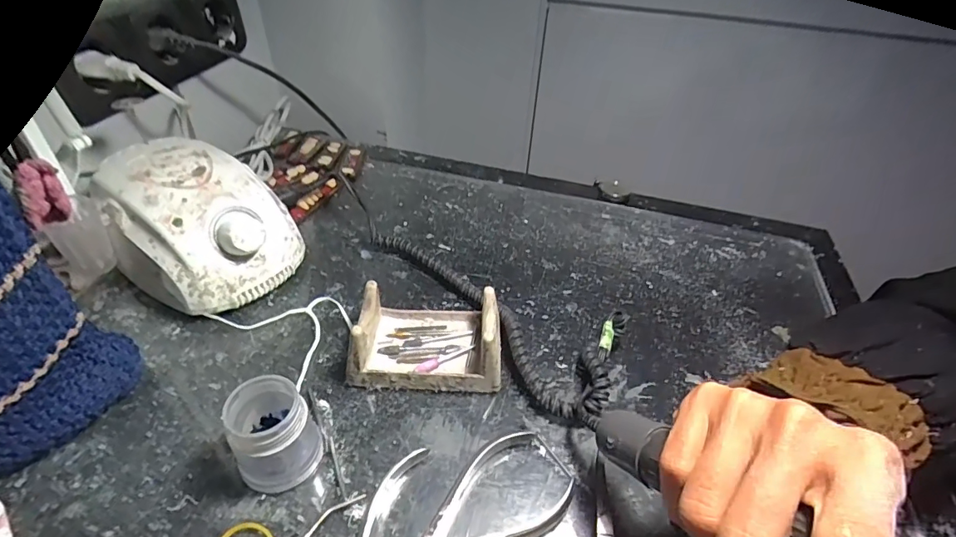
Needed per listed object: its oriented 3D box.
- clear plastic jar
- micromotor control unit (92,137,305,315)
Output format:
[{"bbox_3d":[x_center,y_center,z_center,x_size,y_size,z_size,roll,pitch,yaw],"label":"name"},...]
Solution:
[{"bbox_3d":[-0.110,0.089,0.260,0.040,0.051,0.040,3,41,-2],"label":"clear plastic jar"},{"bbox_3d":[-0.218,-0.032,0.367,0.139,0.085,0.106,22,44,19],"label":"micromotor control unit"}]

